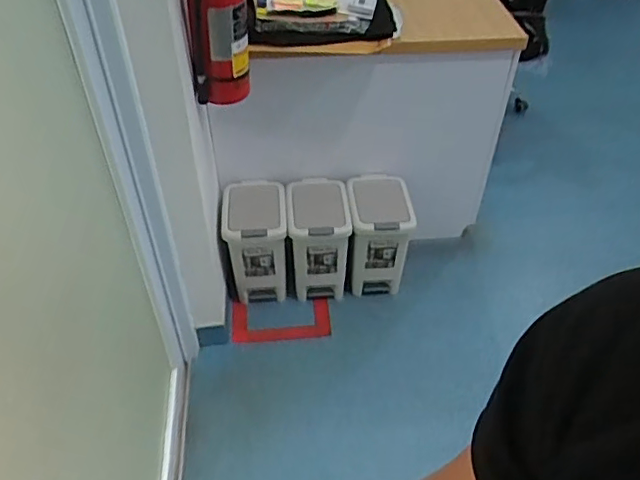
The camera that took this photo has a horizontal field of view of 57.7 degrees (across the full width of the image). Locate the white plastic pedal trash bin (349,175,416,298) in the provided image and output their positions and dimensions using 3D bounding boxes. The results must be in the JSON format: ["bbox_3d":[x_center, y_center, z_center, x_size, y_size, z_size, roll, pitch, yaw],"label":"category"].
[{"bbox_3d":[0.189,-0.017,1.904,0.203,0.334,0.254,-1,45,-3],"label":"white plastic pedal trash bin"}]

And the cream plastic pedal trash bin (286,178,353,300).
[{"bbox_3d":[-0.009,0.004,1.864,0.185,0.340,0.238,-2,45,-4],"label":"cream plastic pedal trash bin"}]

